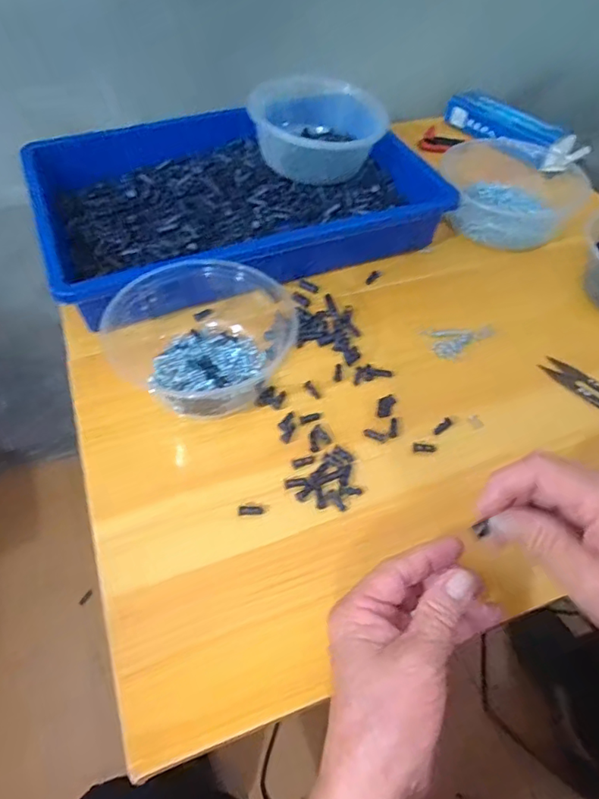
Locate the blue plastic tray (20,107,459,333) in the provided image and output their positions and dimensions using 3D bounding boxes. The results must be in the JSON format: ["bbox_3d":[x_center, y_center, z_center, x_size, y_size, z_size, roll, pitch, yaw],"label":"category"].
[{"bbox_3d":[-0.064,-0.210,0.528,0.368,0.058,0.295,-19,55,-17],"label":"blue plastic tray"}]

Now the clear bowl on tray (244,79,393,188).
[{"bbox_3d":[0.019,-0.289,0.574,0.140,0.062,0.125,3,52,-1],"label":"clear bowl on tray"}]

